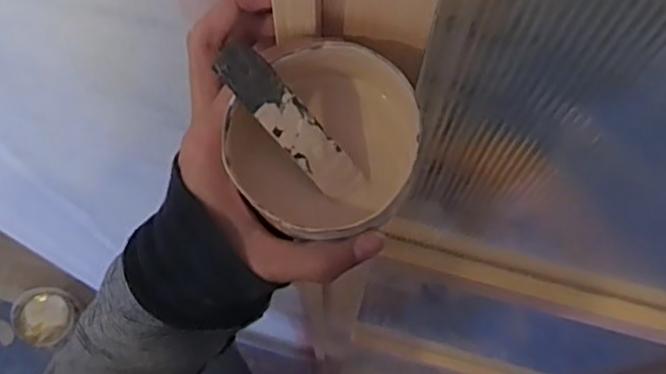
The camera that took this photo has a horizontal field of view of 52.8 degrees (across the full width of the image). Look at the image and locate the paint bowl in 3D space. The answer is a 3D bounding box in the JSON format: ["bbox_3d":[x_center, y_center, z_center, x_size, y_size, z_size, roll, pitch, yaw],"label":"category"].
[{"bbox_3d":[-0.001,-0.021,0.308,0.090,0.040,0.081,-10,71,-4],"label":"paint bowl"}]

